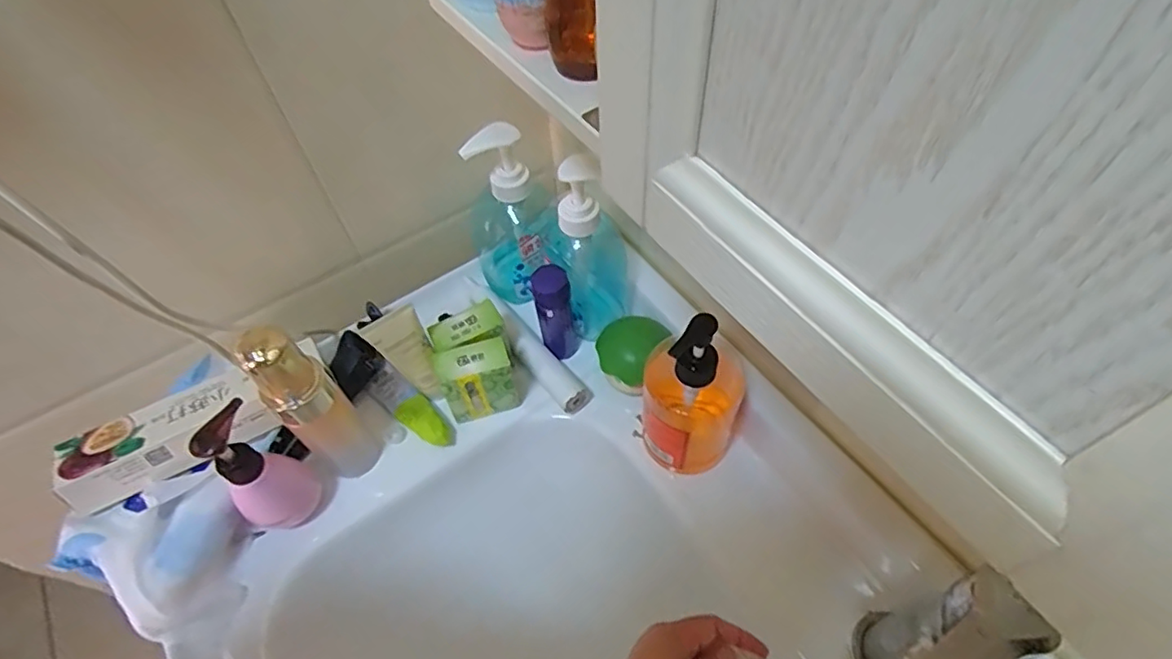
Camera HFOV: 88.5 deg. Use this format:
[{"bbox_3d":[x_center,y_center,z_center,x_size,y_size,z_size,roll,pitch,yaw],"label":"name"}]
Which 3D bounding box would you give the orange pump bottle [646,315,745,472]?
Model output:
[{"bbox_3d":[0.085,0.050,0.472,0.079,0.167,0.077,8,57,9],"label":"orange pump bottle"}]

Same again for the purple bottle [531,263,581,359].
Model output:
[{"bbox_3d":[-0.026,-0.014,0.549,0.033,0.109,0.030,-10,56,-4],"label":"purple bottle"}]

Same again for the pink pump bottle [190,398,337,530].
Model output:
[{"bbox_3d":[-0.245,0.111,0.458,0.049,0.148,0.061,18,59,15],"label":"pink pump bottle"}]

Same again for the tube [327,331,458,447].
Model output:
[{"bbox_3d":[-0.177,0.058,0.546,0.143,0.047,0.048,32,63,22],"label":"tube"}]

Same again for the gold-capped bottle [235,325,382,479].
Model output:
[{"bbox_3d":[-0.212,0.058,0.463,0.055,0.176,0.049,36,65,24],"label":"gold-capped bottle"}]

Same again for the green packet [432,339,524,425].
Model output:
[{"bbox_3d":[-0.093,0.047,0.529,0.061,0.080,0.029,-14,56,-6],"label":"green packet"}]

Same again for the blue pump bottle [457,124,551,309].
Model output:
[{"bbox_3d":[-0.072,-0.104,0.553,0.069,0.181,0.064,-2,56,2],"label":"blue pump bottle"}]

